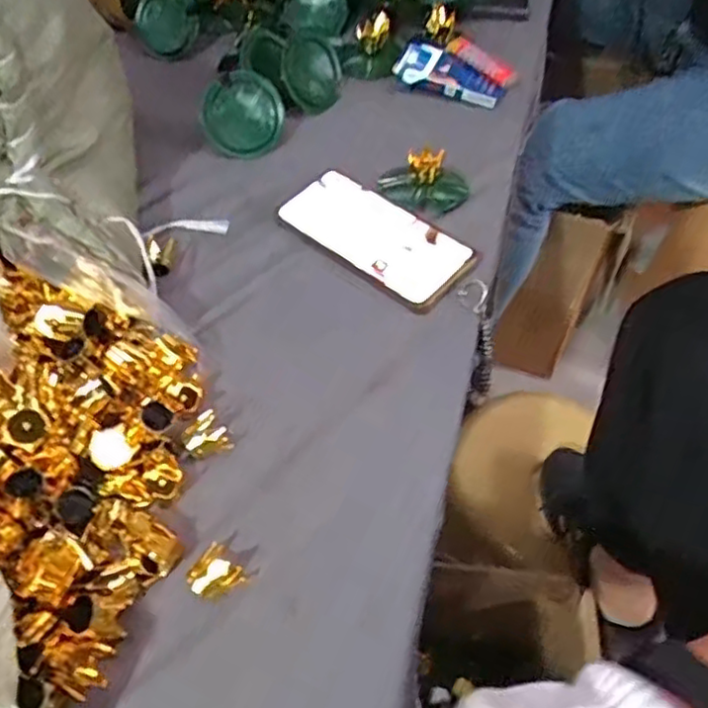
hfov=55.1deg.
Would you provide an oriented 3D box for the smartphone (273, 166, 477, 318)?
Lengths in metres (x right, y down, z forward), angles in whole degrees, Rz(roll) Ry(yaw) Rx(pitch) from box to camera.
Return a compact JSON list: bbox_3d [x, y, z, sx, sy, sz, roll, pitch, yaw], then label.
[{"bbox_3d":[0.017,-0.099,0.559,0.165,0.011,0.074,36,69,23],"label":"smartphone"}]

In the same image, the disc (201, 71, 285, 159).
[{"bbox_3d":[-0.106,-0.228,0.647,0.073,0.015,0.077,0,92,0],"label":"disc"}]

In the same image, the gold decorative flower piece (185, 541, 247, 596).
[{"bbox_3d":[-0.079,0.130,0.390,0.025,0.024,0.027,34,58,22],"label":"gold decorative flower piece"}]

